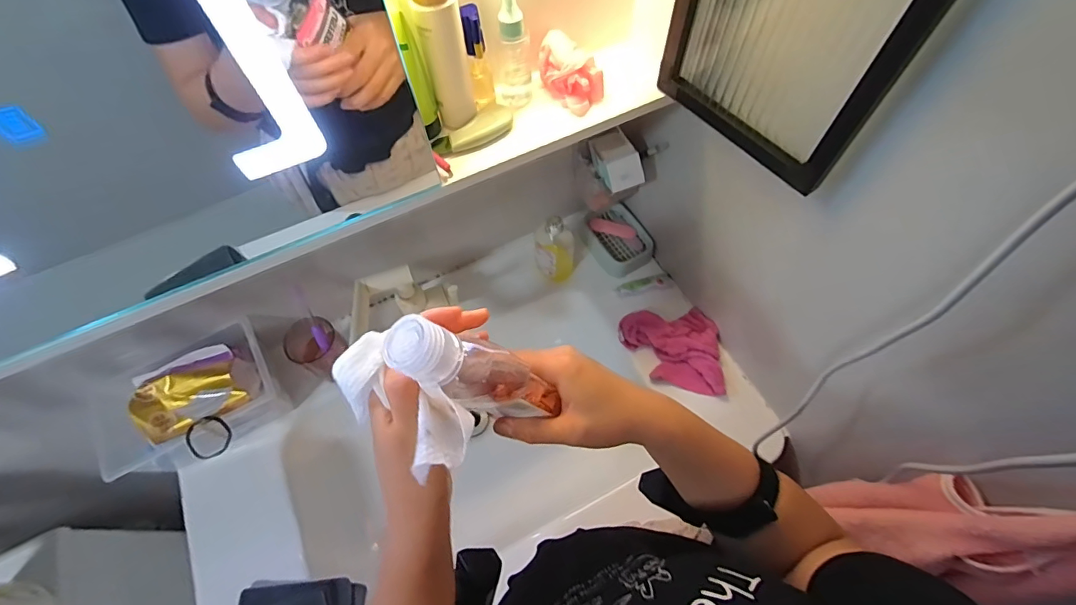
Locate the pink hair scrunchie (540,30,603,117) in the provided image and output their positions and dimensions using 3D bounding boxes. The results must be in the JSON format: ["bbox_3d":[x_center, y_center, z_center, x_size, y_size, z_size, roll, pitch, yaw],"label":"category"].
[{"bbox_3d":[0.031,-0.240,0.481,0.070,0.049,0.040,37,70,19],"label":"pink hair scrunchie"}]

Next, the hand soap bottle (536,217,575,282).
[{"bbox_3d":[0.028,-0.082,0.730,0.061,0.128,0.043,-12,63,-4],"label":"hand soap bottle"}]

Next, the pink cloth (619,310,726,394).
[{"bbox_3d":[0.206,0.070,0.695,0.148,0.045,0.140,-5,63,0],"label":"pink cloth"}]

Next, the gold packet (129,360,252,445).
[{"bbox_3d":[-0.436,0.119,0.579,0.118,0.039,0.070,-19,63,-7],"label":"gold packet"}]

